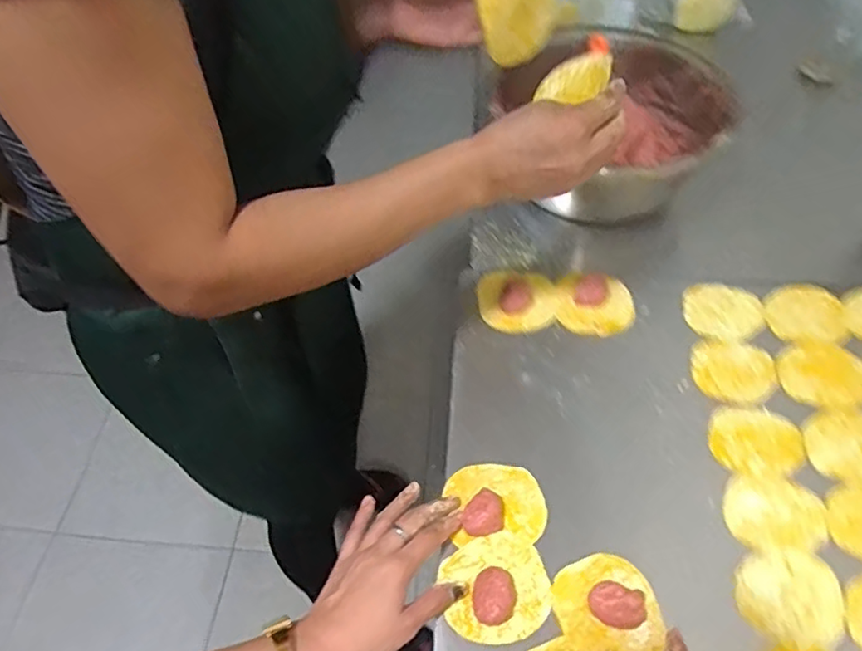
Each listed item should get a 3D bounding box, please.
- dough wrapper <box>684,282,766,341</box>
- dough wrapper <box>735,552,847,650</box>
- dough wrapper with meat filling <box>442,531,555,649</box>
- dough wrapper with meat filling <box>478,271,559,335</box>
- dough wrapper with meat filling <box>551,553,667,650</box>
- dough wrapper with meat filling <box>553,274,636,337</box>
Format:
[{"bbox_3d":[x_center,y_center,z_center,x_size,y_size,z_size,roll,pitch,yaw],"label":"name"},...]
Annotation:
[{"bbox_3d":[0.317,-0.016,0.653,0.082,0.004,0.076,0,53,0],"label":"dough wrapper"},{"bbox_3d":[0.289,0.218,0.486,0.080,0.004,0.068,6,54,5],"label":"dough wrapper"},{"bbox_3d":[0.052,0.205,0.476,0.084,0.025,0.079,0,53,0],"label":"dough wrapper with meat filling"},{"bbox_3d":[0.094,-0.025,0.653,0.082,0.012,0.083,0,53,1],"label":"dough wrapper with meat filling"},{"bbox_3d":[0.140,0.220,0.466,0.077,0.021,0.082,0,53,0],"label":"dough wrapper with meat filling"},{"bbox_3d":[0.177,-0.022,0.649,0.080,0.018,0.069,5,53,4],"label":"dough wrapper with meat filling"}]

